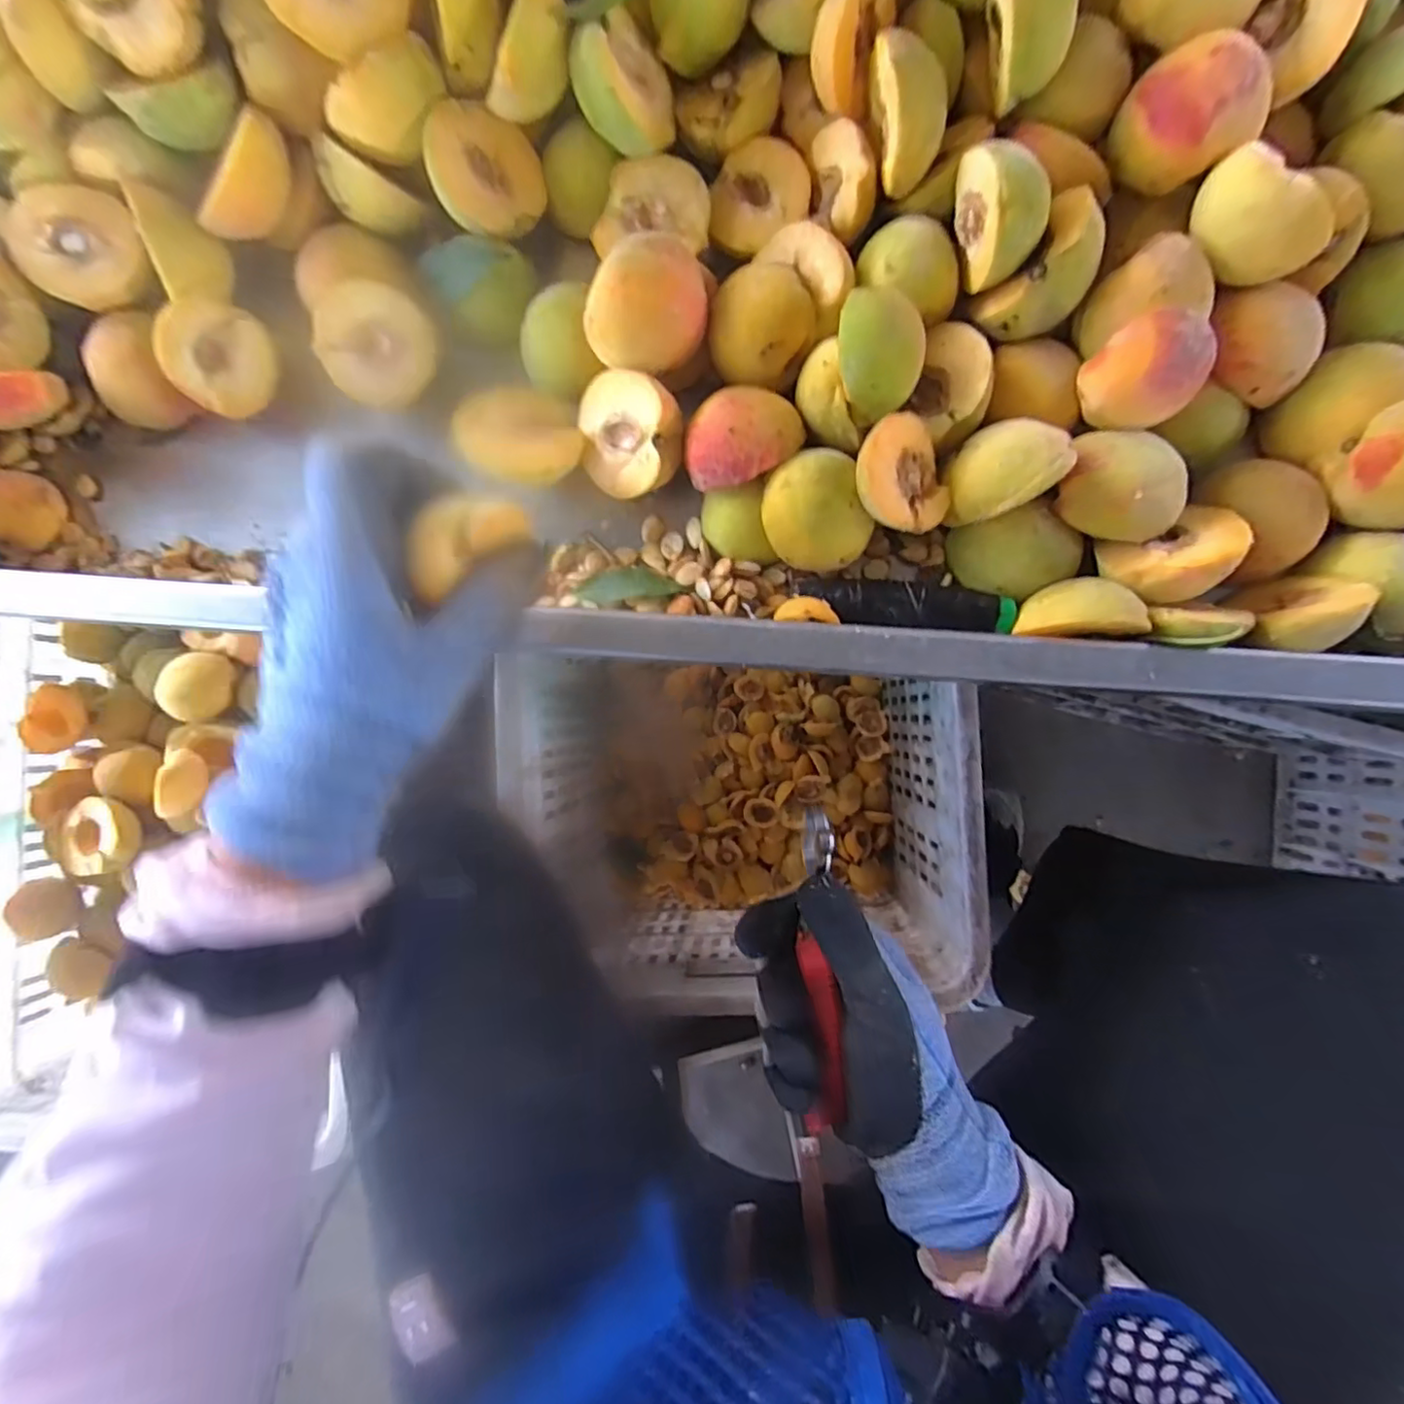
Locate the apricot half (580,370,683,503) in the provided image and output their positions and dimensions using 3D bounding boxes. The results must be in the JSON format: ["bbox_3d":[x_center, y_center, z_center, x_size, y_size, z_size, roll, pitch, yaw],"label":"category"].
[{"bbox_3d":[-0.033,-0.142,0.332,0.059,0.032,0.060,-1,105,35],"label":"apricot half"}]

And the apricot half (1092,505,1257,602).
[{"bbox_3d":[0.227,-0.070,0.294,0.062,0.032,0.039,-20,87,3],"label":"apricot half"}]

